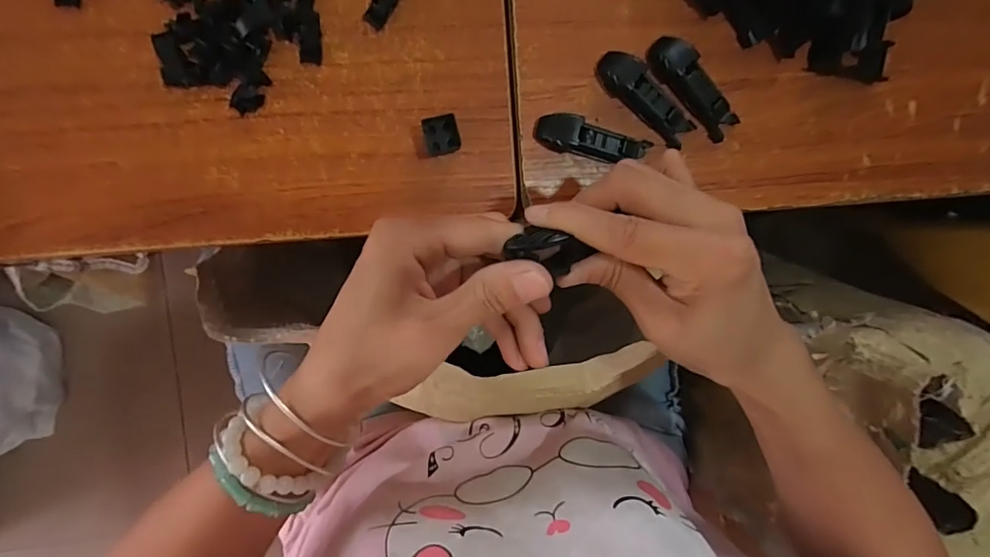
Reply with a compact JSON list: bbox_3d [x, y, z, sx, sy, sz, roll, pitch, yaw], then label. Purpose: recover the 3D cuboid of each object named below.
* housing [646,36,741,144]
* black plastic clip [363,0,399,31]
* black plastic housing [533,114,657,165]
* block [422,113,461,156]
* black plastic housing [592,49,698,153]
[{"bbox_3d":[0.127,-0.121,0.303,0.024,0.017,0.073,-42,98,-2],"label":"housing"},{"bbox_3d":[-0.064,-0.158,0.277,0.011,0.008,0.026,33,90,-8],"label":"black plastic clip"},{"bbox_3d":[0.060,-0.085,0.297,0.070,0.013,0.021,12,93,-8],"label":"black plastic housing"},{"bbox_3d":[-0.031,-0.084,0.284,0.020,0.018,0.020,-16,96,-5],"label":"block"},{"bbox_3d":[0.094,-0.112,0.299,0.072,0.018,0.021,37,90,-8],"label":"black plastic housing"}]

